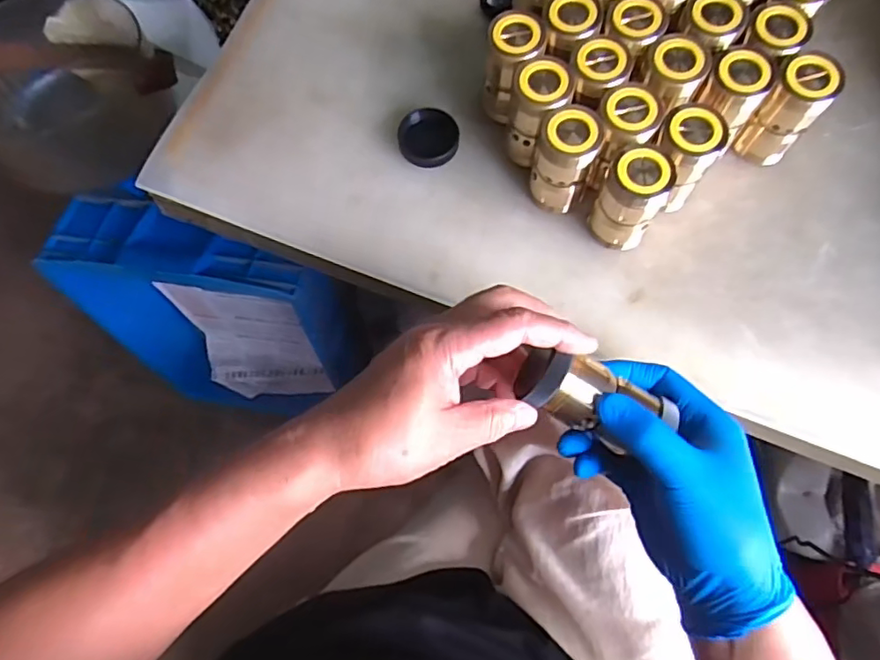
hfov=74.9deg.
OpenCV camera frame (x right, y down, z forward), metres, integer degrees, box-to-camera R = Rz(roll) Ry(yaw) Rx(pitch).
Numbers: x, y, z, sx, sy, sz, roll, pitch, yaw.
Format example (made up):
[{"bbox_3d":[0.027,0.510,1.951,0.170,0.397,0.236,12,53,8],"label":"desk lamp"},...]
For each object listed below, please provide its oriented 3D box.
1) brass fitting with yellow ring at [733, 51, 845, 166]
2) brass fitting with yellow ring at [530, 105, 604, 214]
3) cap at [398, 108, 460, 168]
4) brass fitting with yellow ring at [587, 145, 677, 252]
[{"bbox_3d":[0.236,-0.147,0.394,0.035,0.076,0.032,-1,74,2],"label":"brass fitting with yellow ring"},{"bbox_3d":[0.084,-0.115,0.393,0.037,0.075,0.038,10,75,5],"label":"brass fitting with yellow ring"},{"bbox_3d":[-0.009,-0.144,0.434,0.045,0.016,0.041,-1,74,2],"label":"cap"},{"bbox_3d":[0.129,-0.087,0.382,0.044,0.077,0.038,-43,77,-9],"label":"brass fitting with yellow ring"}]

